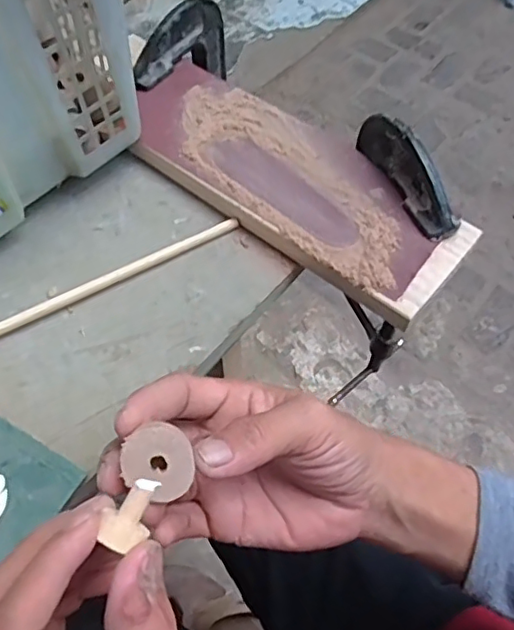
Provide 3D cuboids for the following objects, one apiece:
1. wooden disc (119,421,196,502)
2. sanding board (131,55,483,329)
[{"bbox_3d":[-0.039,0.060,0.230,0.028,0.004,0.029,0,93,-8],"label":"wooden disc"},{"bbox_3d":[0.022,-0.106,0.440,0.282,0.019,0.109,35,64,18],"label":"sanding board"}]

